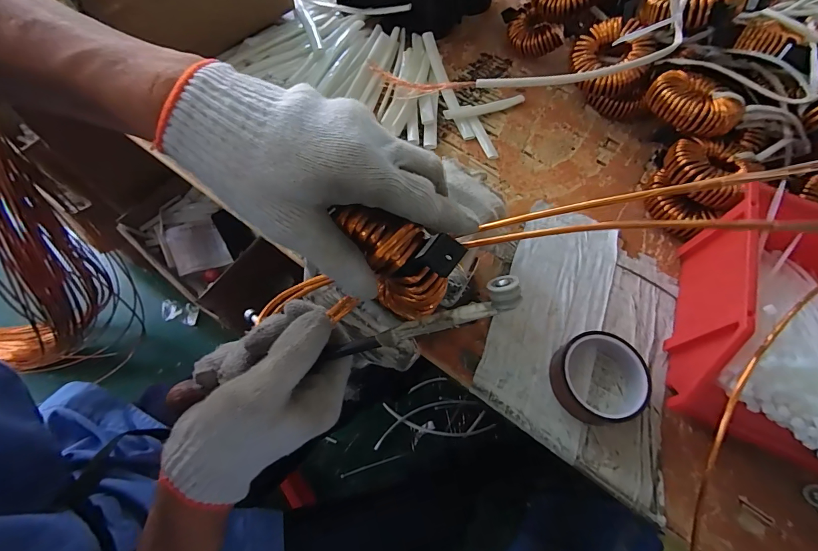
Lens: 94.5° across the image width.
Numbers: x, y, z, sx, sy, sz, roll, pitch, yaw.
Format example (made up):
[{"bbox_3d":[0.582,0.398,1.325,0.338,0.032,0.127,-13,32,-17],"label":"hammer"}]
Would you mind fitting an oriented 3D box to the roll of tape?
[{"bbox_3d":[0.200,0.108,0.397,0.097,0.031,0.090,2,63,-3],"label":"roll of tape"}]

